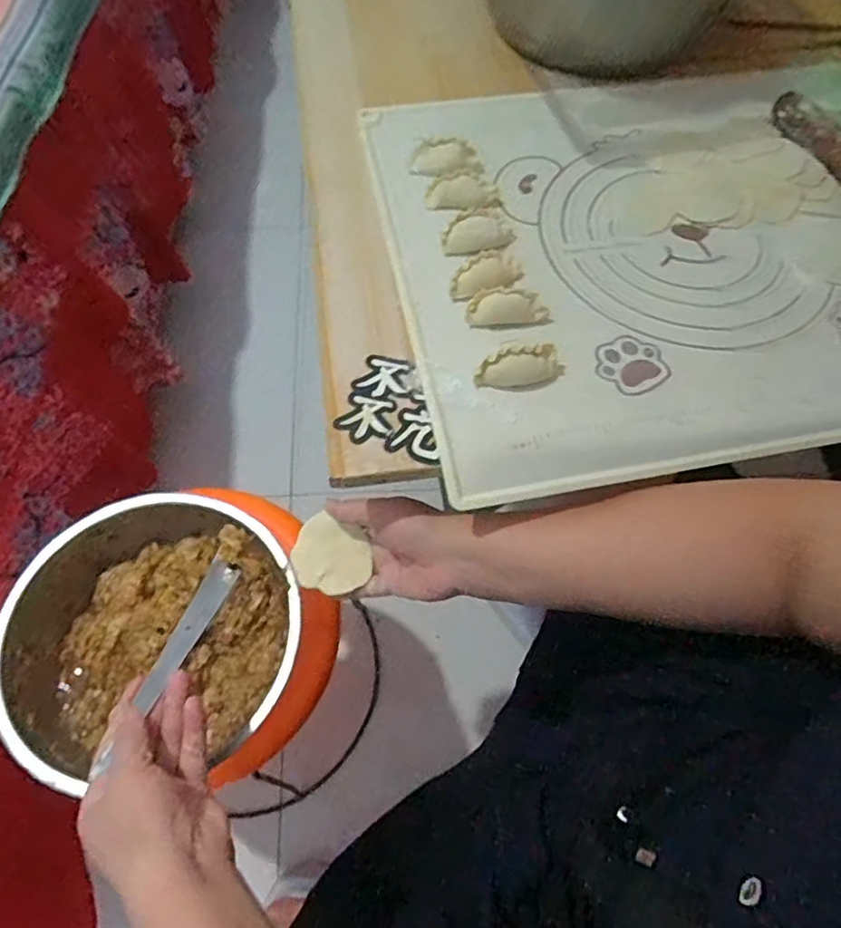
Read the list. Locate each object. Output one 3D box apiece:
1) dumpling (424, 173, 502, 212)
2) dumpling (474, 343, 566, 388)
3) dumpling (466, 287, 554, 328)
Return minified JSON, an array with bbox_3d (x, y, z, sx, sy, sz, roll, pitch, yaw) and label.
[{"bbox_3d":[0.035,-0.217,0.485,0.059,0.021,0.020,3,63,-2],"label":"dumpling"},{"bbox_3d":[0.069,-0.064,0.404,0.062,0.021,0.020,-7,64,-7],"label":"dumpling"},{"bbox_3d":[0.063,-0.111,0.428,0.059,0.019,0.019,-1,63,-4],"label":"dumpling"}]

